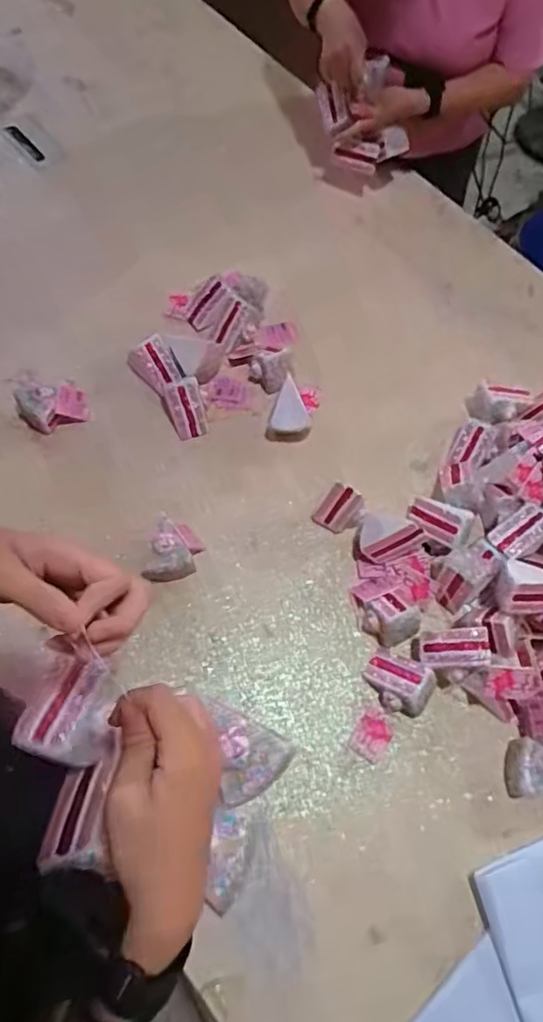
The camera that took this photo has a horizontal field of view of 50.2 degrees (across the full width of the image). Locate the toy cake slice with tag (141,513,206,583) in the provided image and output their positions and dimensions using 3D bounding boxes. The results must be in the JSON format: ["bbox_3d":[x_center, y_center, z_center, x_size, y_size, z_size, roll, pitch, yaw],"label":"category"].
[{"bbox_3d":[-0.135,0.055,0.799,0.068,0.062,0.091,19,66,4],"label":"toy cake slice with tag"}]

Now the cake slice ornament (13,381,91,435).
[{"bbox_3d":[-0.336,-0.169,0.891,0.105,0.057,0.072,-20,69,-13],"label":"cake slice ornament"}]

